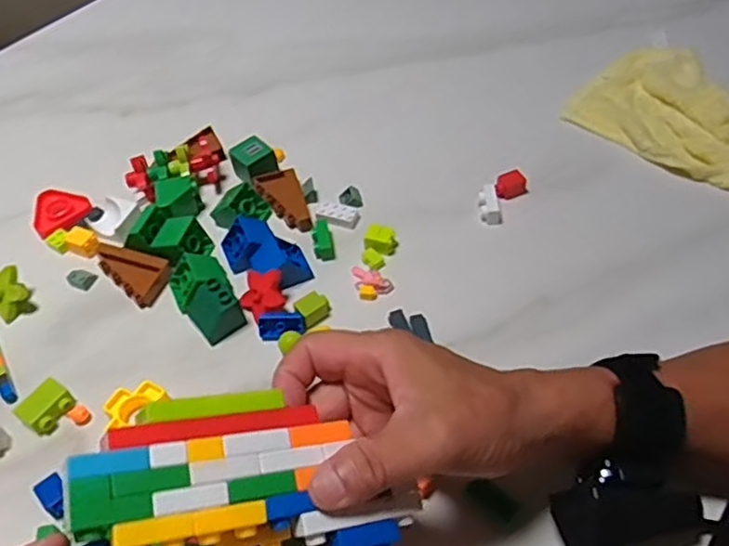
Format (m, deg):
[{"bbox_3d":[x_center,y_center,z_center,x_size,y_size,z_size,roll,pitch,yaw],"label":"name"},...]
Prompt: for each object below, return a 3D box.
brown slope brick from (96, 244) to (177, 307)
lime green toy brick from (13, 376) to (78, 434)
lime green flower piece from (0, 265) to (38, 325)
[{"bbox_3d":[-0.181,-0.004,0.517,0.069,0.017,0.035,33,60,26],"label":"brown slope brick"},{"bbox_3d":[-0.211,0.090,0.439,0.024,0.017,0.032,26,57,22],"label":"lime green toy brick"},{"bbox_3d":[-0.272,0.015,0.497,0.031,0.027,0.031,-35,57,-23],"label":"lime green flower piece"}]

